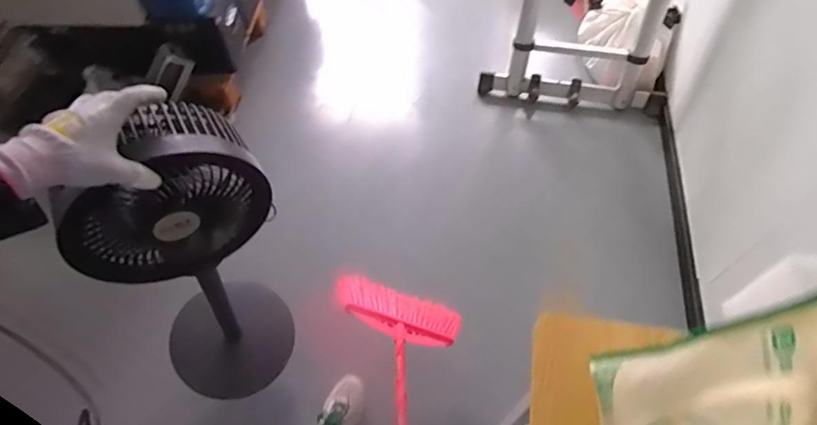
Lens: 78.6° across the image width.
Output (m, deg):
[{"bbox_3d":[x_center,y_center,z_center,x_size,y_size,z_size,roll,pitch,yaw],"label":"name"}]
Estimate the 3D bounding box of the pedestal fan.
[{"bbox_3d":[-0.344,0.138,0.858,0.239,0.859,0.223,5,63,-11],"label":"pedestal fan"}]

